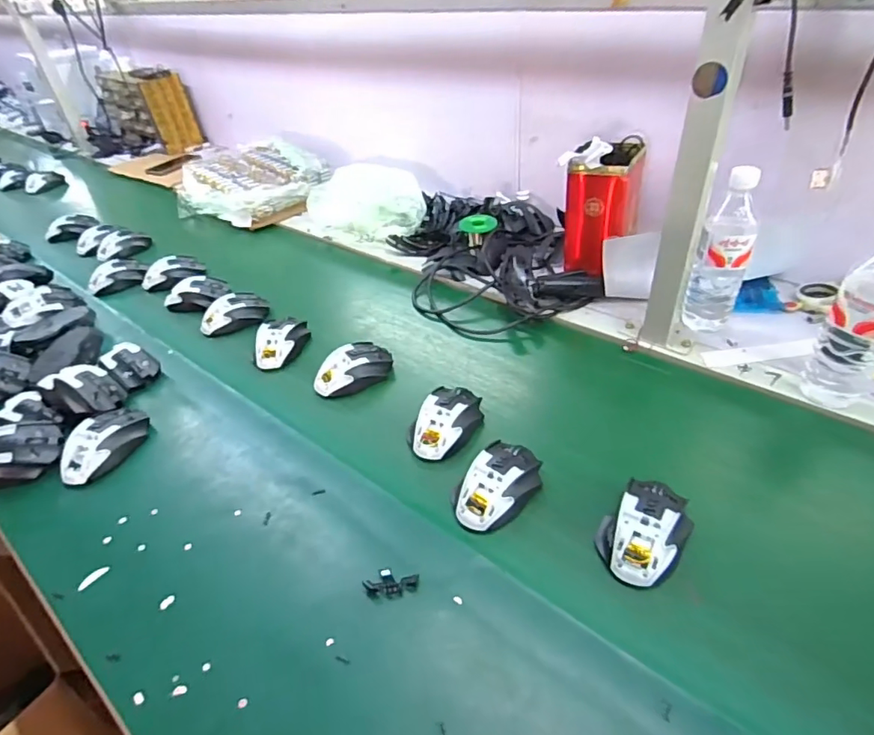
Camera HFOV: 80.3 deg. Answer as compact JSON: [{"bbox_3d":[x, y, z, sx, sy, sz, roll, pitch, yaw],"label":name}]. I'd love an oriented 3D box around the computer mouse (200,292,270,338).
[{"bbox_3d":[-0.349,-0.094,0.892,0.071,0.038,0.113,26,49,34],"label":"computer mouse"}]

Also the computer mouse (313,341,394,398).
[{"bbox_3d":[-0.121,0.001,0.749,0.118,0.040,0.066,-27,43,-24],"label":"computer mouse"}]

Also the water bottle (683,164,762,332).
[{"bbox_3d":[0.391,-0.149,0.707,0.062,0.224,0.056,22,46,30],"label":"water bottle"}]

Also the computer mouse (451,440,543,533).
[{"bbox_3d":[0.067,0.125,0.568,0.069,0.033,0.112,28,50,35],"label":"computer mouse"}]

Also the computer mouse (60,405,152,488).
[{"bbox_3d":[-0.420,0.094,0.653,0.064,0.040,0.114,13,42,23],"label":"computer mouse"}]

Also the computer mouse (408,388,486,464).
[{"bbox_3d":[0.012,0.064,0.653,0.069,0.037,0.113,16,44,26],"label":"computer mouse"}]

